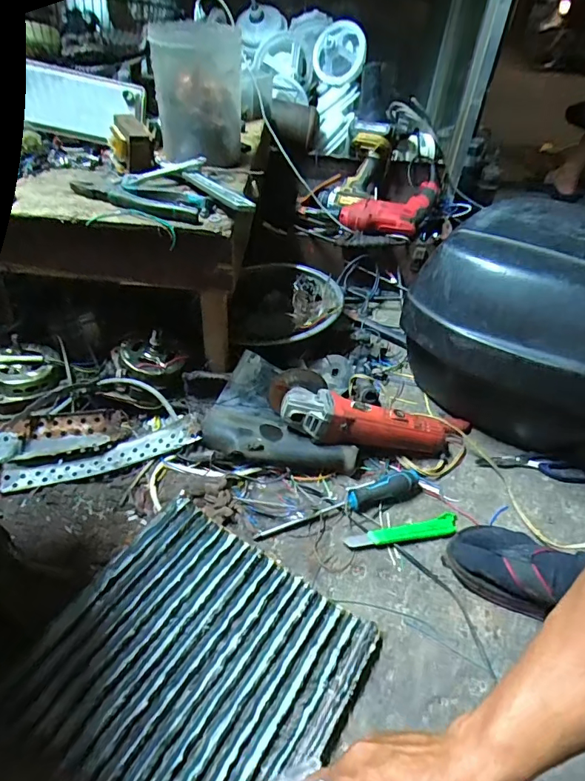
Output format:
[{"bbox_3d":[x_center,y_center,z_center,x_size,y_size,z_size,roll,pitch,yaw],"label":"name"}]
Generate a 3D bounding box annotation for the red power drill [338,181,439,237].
[{"bbox_3d":[0.224,-0.428,1.097,0.190,0.061,0.187,16,43,12],"label":"red power drill"}]

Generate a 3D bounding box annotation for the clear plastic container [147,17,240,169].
[{"bbox_3d":[-0.147,-0.463,0.745,0.129,0.164,0.123,-4,44,-11],"label":"clear plastic container"}]

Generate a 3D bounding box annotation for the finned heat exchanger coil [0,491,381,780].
[{"bbox_3d":[-0.097,0.294,0.508,0.297,0.046,0.275,26,47,20],"label":"finned heat exchanger coil"}]

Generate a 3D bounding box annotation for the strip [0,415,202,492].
[{"bbox_3d":[-0.278,0.092,0.688,0.270,0.063,0.041,-7,45,-14],"label":"strip"}]

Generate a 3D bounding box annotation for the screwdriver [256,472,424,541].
[{"bbox_3d":[0.073,0.157,0.675,0.259,0.033,0.029,-13,46,-19],"label":"screwdriver"}]

